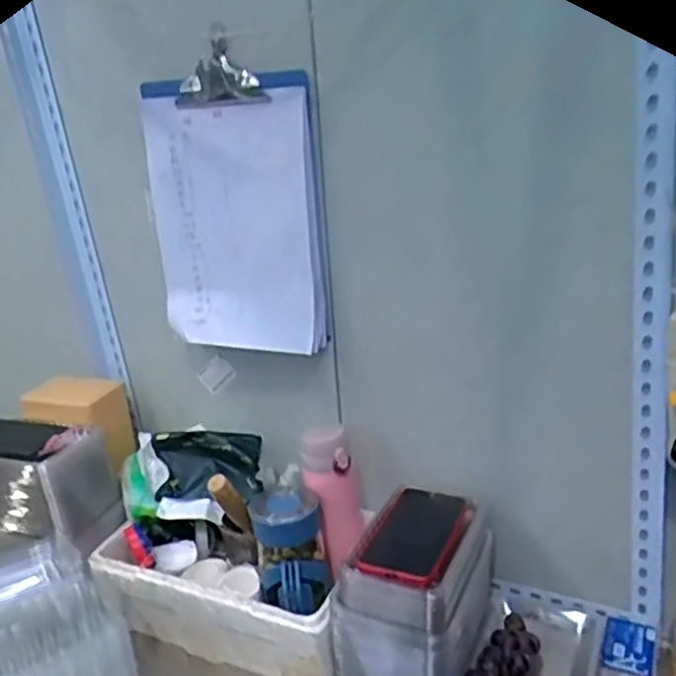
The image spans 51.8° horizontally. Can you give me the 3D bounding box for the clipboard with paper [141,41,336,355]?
[{"bbox_3d":[-0.124,-0.144,0.809,0.217,0.310,0.032,6,23,22],"label":"clipboard with paper"}]

